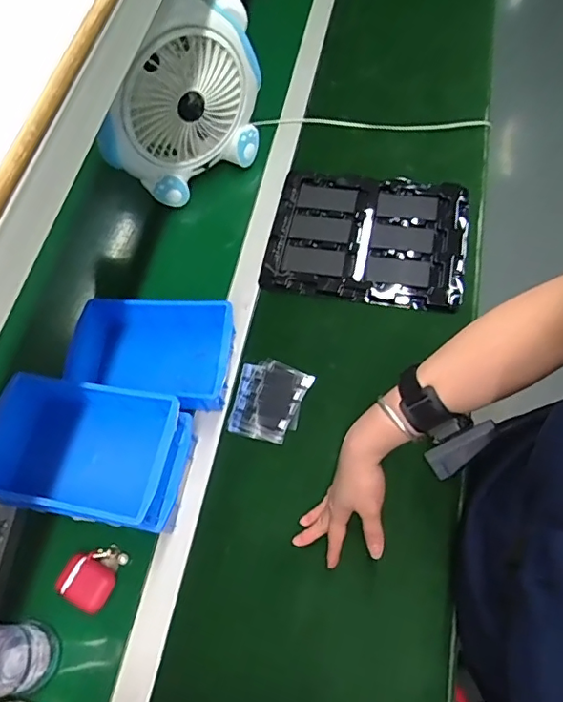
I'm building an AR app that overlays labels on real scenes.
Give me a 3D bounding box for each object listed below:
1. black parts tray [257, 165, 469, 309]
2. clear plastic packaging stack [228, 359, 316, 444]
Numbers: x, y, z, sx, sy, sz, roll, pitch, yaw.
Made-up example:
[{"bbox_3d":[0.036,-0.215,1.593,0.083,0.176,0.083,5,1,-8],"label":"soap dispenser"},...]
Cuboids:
[{"bbox_3d":[0.129,-0.182,0.823,0.291,0.015,0.243,10,65,9],"label":"black parts tray"},{"bbox_3d":[-0.017,0.063,0.699,0.091,0.009,0.105,16,66,12],"label":"clear plastic packaging stack"}]

